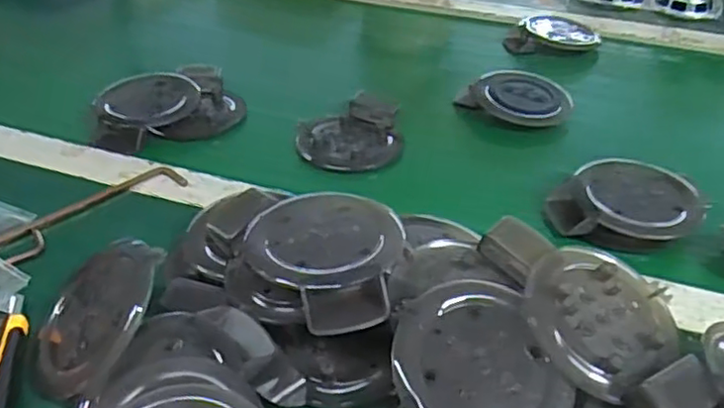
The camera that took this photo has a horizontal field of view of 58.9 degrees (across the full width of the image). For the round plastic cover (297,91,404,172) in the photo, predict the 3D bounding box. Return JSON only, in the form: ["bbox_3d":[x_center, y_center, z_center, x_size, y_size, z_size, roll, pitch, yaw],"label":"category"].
[{"bbox_3d":[-0.010,-0.062,0.552,0.085,0.025,0.081,1,38,-1],"label":"round plastic cover"}]

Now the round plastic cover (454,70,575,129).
[{"bbox_3d":[0.145,-0.097,0.598,0.096,0.026,0.067,21,42,23],"label":"round plastic cover"}]

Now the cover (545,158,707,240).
[{"bbox_3d":[0.191,-0.001,0.473,0.104,0.029,0.071,1,38,-1],"label":"cover"}]

